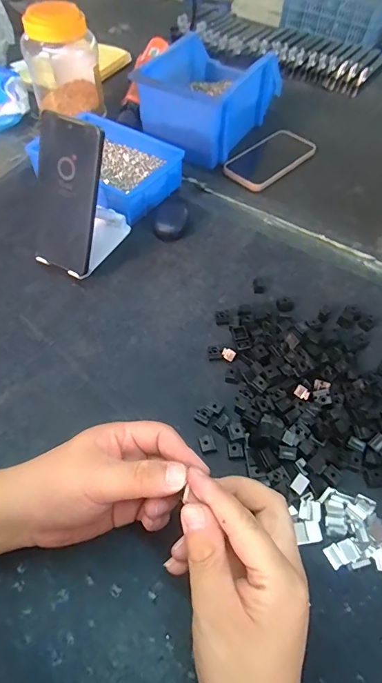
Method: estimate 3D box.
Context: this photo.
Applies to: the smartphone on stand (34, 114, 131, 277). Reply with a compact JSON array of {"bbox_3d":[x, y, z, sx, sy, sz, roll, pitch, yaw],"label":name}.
[{"bbox_3d":[-0.136,-0.166,0.465,0.081,0.158,0.115,21,58,13],"label":"smartphone on stand"}]

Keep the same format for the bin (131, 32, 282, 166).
[{"bbox_3d":[0.033,-0.415,0.668,0.159,0.107,0.246,26,59,16],"label":"bin"}]

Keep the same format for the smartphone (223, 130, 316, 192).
[{"bbox_3d":[0.129,-0.298,0.646,0.165,0.009,0.083,-37,64,-24],"label":"smartphone"}]

